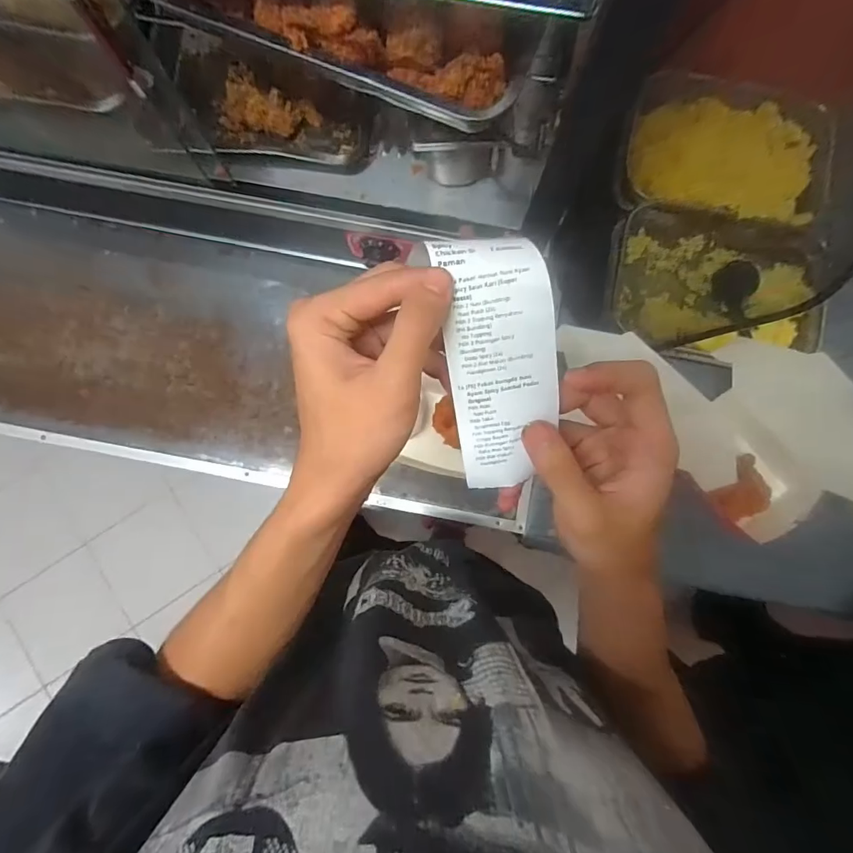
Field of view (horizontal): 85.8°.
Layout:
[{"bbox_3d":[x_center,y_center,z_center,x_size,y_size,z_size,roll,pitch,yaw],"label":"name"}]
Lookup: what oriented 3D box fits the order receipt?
[{"bbox_3d":[0.039,-0.028,0.242,0.057,0.016,0.131,-5,110,-2],"label":"order receipt"}]

